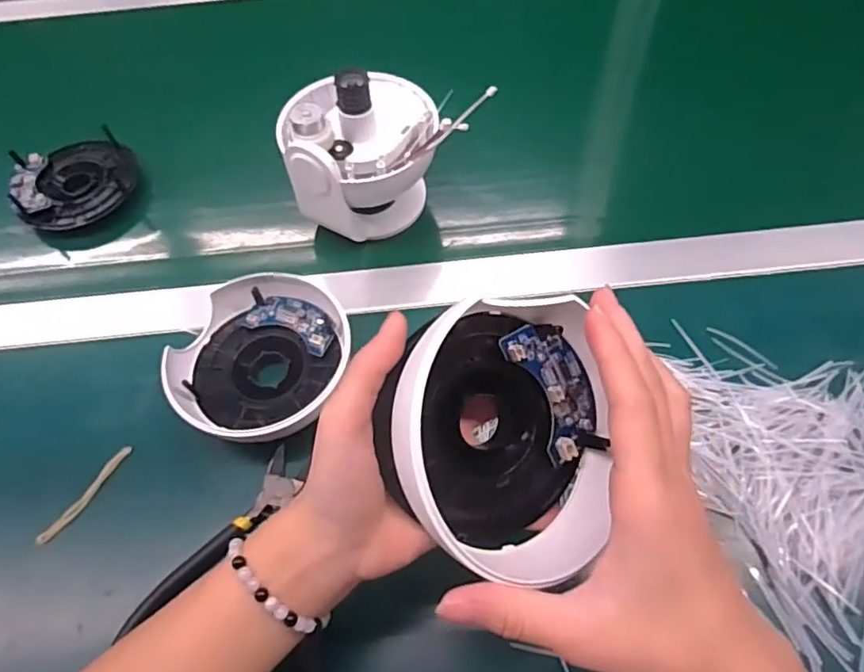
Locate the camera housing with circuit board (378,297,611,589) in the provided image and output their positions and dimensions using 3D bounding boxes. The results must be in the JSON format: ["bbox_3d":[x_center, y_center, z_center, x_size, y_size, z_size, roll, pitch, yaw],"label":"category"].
[{"bbox_3d":[0.017,0.043,0.257,0.115,0.060,0.106,-8,90,-46],"label":"camera housing with circuit board"}]

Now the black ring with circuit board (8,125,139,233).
[{"bbox_3d":[-0.300,-0.132,0.498,0.093,0.022,0.098,-25,62,-14],"label":"black ring with circuit board"}]

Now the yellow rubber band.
[{"bbox_3d":[-0.216,0.099,0.368,0.009,0.004,0.070,29,63,17],"label":"yellow rubber band"}]

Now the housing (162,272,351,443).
[{"bbox_3d":[-0.111,0.017,0.389,0.103,0.042,0.110,0,59,1],"label":"housing"}]

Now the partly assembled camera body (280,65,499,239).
[{"bbox_3d":[-0.045,-0.147,0.451,0.116,0.112,0.135,23,62,14],"label":"partly assembled camera body"}]

